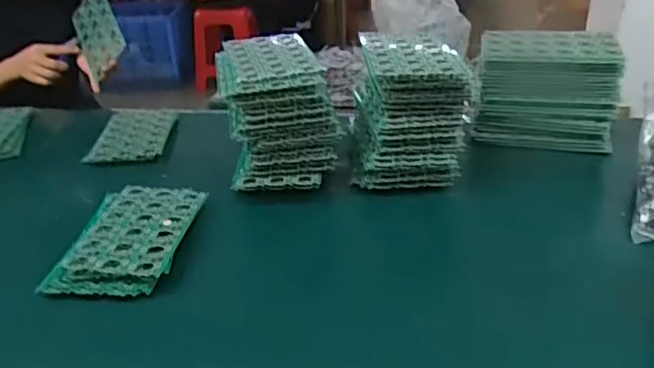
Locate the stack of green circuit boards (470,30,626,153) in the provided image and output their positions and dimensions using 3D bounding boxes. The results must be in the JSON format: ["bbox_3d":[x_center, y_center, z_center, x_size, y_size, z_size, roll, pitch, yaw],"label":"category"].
[{"bbox_3d":[0.351,-0.149,0.984,0.210,0.156,0.108,10,31,19],"label":"stack of green circuit boards"}]

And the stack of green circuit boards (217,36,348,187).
[{"bbox_3d":[-0.070,-0.109,0.901,0.153,0.160,0.199,-4,30,-5],"label":"stack of green circuit boards"}]

